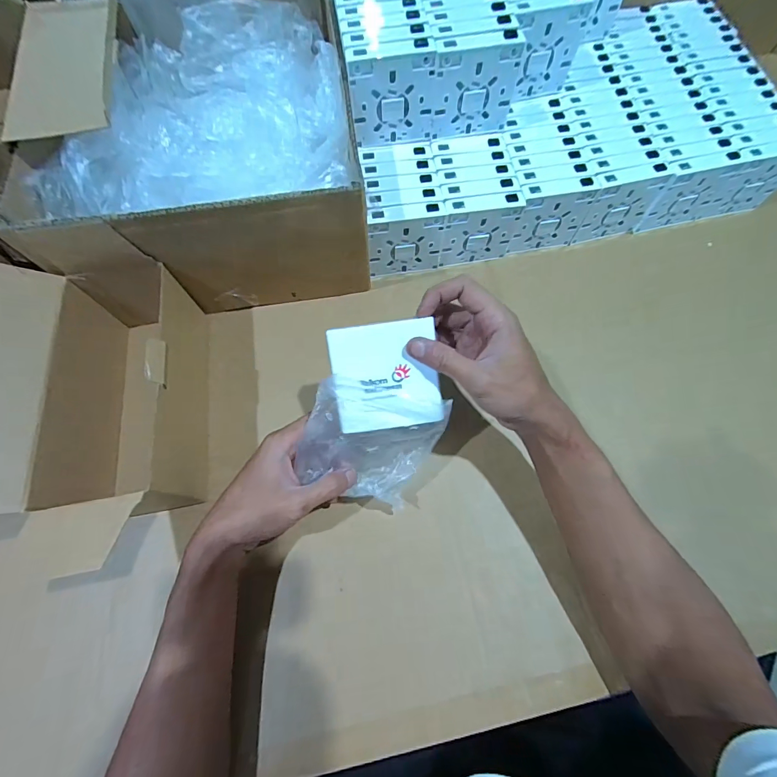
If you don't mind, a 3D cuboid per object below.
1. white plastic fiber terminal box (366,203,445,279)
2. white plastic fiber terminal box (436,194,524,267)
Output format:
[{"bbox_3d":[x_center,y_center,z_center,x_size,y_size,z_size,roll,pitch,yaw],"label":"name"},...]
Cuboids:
[{"bbox_3d":[0.018,-0.167,0.434,0.082,0.084,0.017,-11,68,-2],"label":"white plastic fiber terminal box"},{"bbox_3d":[0.103,-0.179,0.439,0.085,0.082,0.015,-8,68,-1],"label":"white plastic fiber terminal box"}]

